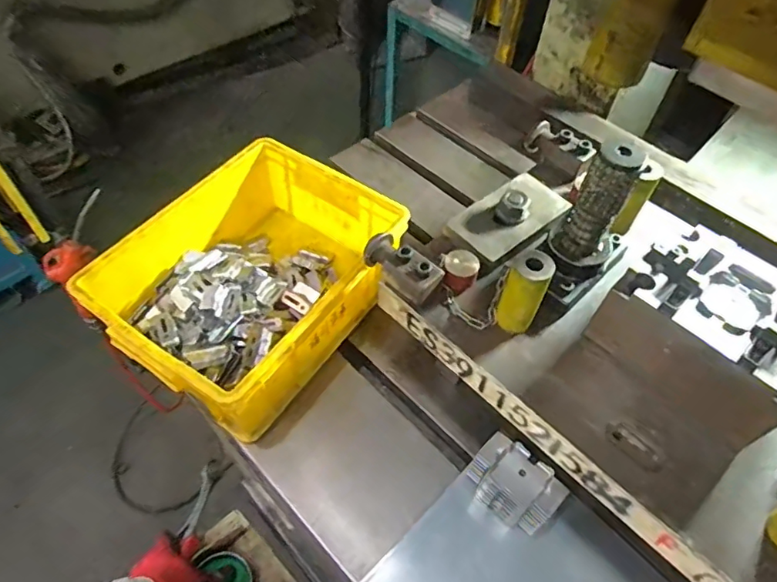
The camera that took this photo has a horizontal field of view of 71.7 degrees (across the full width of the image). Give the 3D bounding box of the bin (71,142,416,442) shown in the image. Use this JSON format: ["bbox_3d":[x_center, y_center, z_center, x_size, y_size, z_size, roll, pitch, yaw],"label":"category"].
[{"bbox_3d":[-0.171,-0.014,0.697,0.257,0.132,0.343,31,58,18],"label":"bin"}]

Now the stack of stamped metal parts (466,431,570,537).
[{"bbox_3d":[0.134,0.207,0.576,0.090,0.071,0.059,38,60,22],"label":"stack of stamped metal parts"}]

